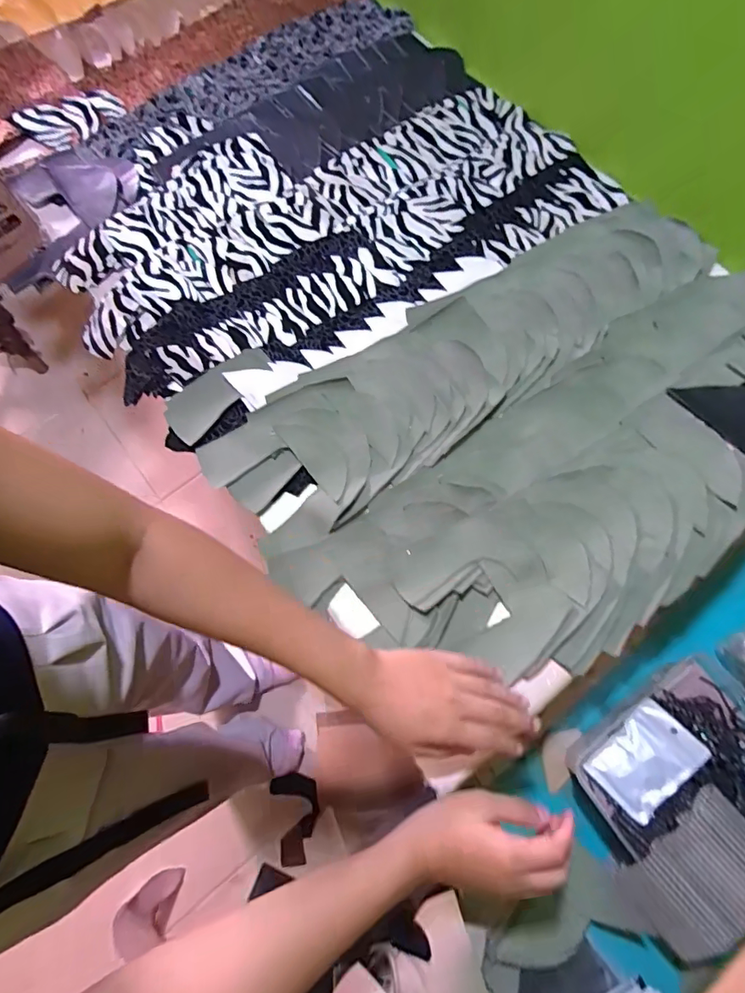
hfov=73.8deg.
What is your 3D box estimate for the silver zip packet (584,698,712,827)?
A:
[{"bbox_3d":[0.268,0.259,0.488,0.097,0.007,0.068,-45,69,1],"label":"silver zip packet"}]

